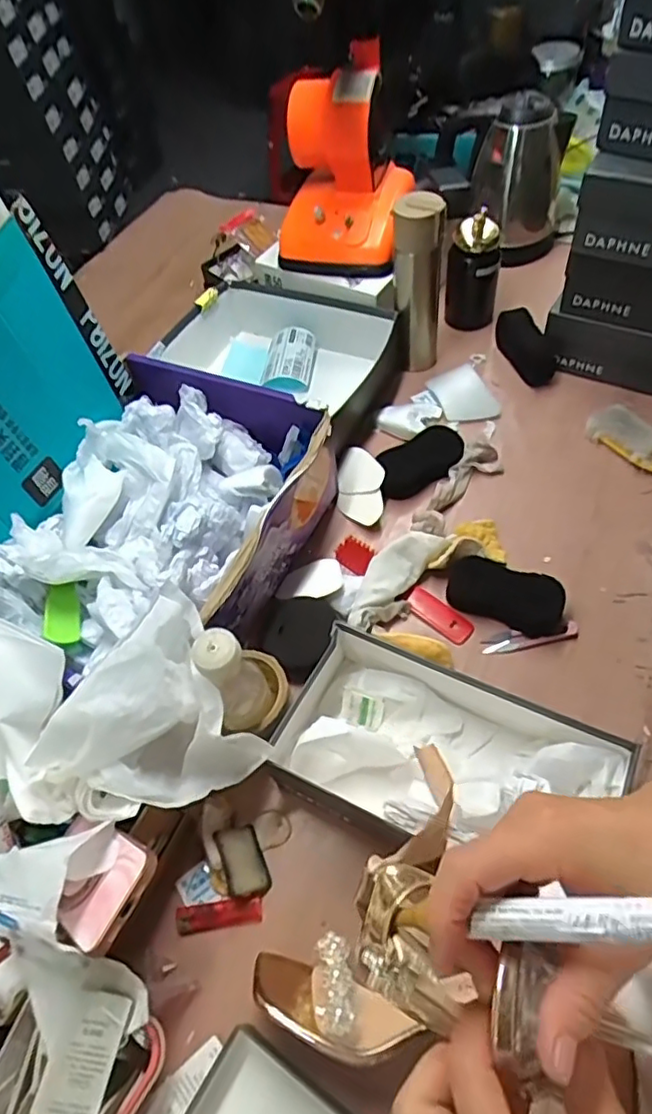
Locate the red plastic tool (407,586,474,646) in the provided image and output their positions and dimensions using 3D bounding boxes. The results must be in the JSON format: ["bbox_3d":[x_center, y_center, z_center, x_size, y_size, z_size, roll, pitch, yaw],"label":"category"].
[{"bbox_3d":[0.130,0.068,0.710,0.083,0.008,0.032,36,67,27],"label":"red plastic tool"}]

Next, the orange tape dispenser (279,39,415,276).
[{"bbox_3d":[0.018,-0.523,0.849,0.183,0.208,0.161,4,57,10],"label":"orange tape dispenser"}]

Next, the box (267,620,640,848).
[{"bbox_3d":[0.103,0.186,0.577,0.296,0.080,0.157,20,61,20],"label":"box"}]

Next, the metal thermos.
[{"bbox_3d":[0.127,-0.377,0.863,0.075,0.235,0.054,6,58,7],"label":"metal thermos"}]

